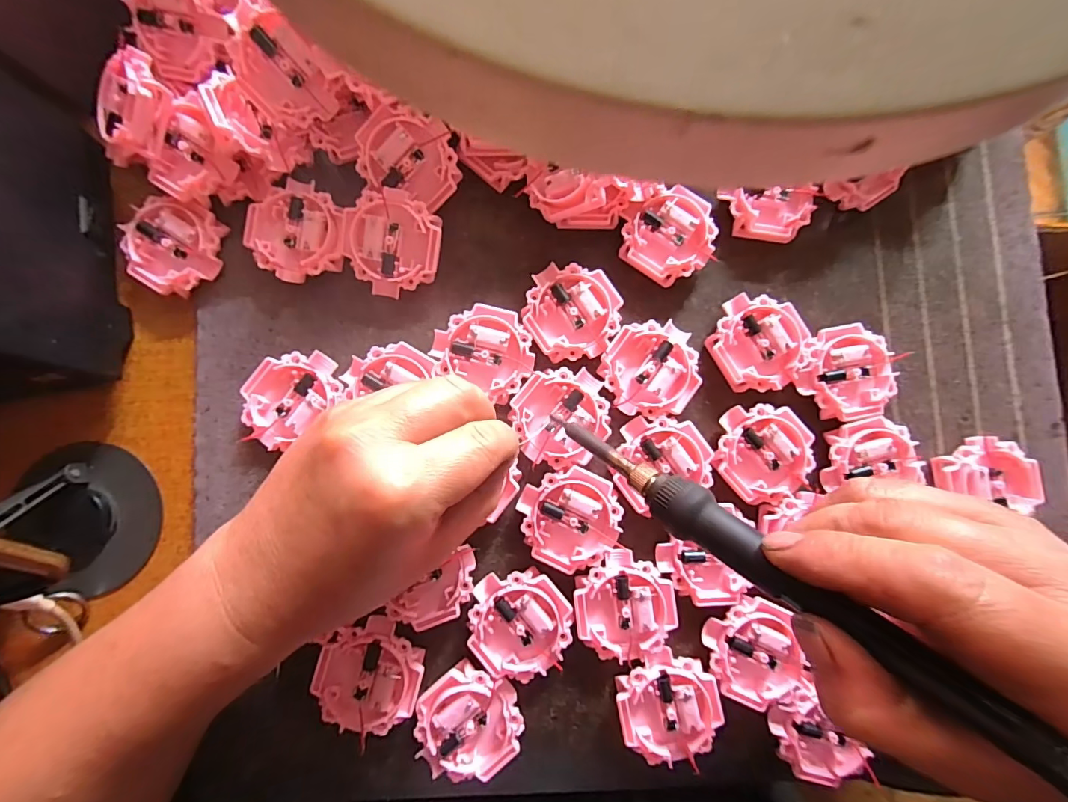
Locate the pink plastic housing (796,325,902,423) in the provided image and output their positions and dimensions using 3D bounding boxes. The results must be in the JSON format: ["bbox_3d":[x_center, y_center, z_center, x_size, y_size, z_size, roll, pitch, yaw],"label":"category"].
[{"bbox_3d":[0.177,-0.015,0.261,0.053,0.013,0.052,0,85,-2],"label":"pink plastic housing"}]

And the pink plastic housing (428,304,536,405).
[{"bbox_3d":[-0.027,-0.028,0.255,0.052,0.014,0.045,27,85,1],"label":"pink plastic housing"}]

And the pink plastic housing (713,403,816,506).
[{"bbox_3d":[0.127,0.030,0.253,0.050,0.010,0.052,0,85,-2],"label":"pink plastic housing"}]

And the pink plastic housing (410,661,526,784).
[{"bbox_3d":[-0.033,0.163,0.237,0.052,0.017,0.052,0,85,-2],"label":"pink plastic housing"}]

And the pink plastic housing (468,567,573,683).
[{"bbox_3d":[-0.007,0.117,0.242,0.051,0.015,0.050,-5,85,-2],"label":"pink plastic housing"}]

